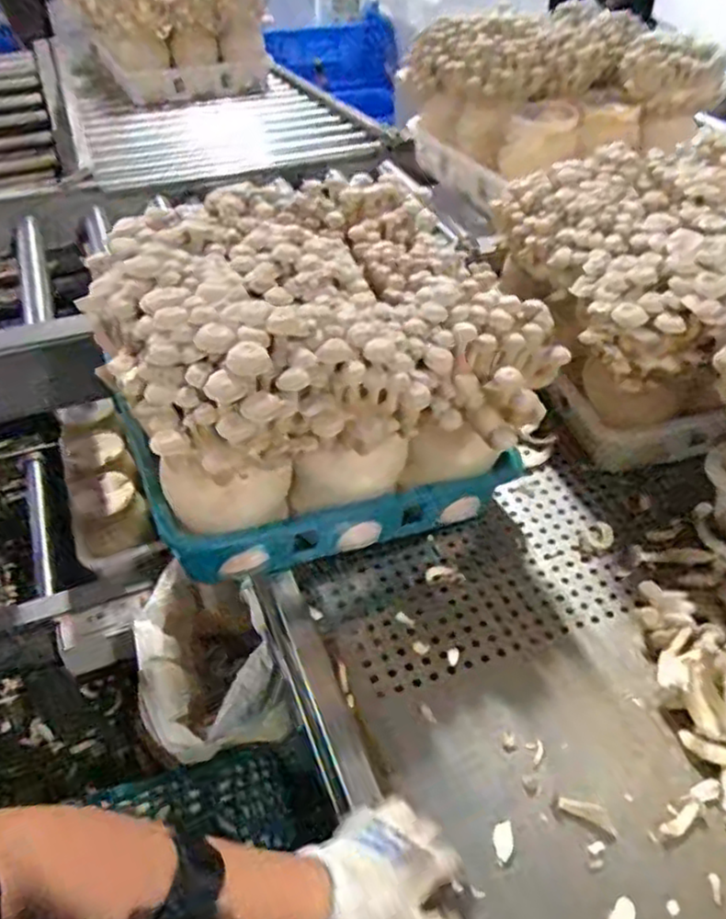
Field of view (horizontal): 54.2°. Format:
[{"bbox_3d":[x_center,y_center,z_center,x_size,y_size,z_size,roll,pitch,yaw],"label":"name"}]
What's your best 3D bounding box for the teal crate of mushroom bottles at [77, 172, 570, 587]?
[{"bbox_3d":[-0.058,-0.108,0.866,0.443,0.320,0.451,-17,46,-18],"label":"teal crate of mushroom bottles"}]

